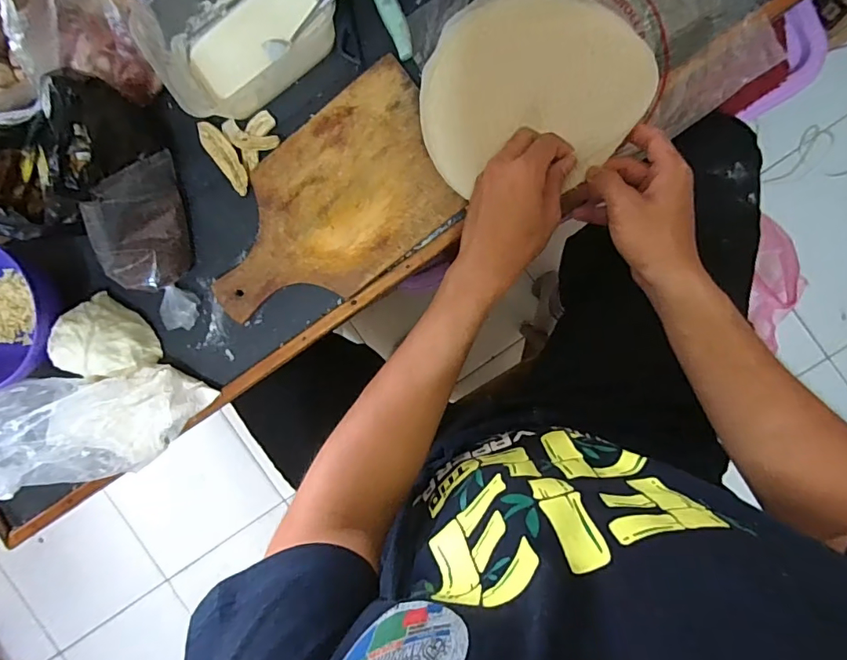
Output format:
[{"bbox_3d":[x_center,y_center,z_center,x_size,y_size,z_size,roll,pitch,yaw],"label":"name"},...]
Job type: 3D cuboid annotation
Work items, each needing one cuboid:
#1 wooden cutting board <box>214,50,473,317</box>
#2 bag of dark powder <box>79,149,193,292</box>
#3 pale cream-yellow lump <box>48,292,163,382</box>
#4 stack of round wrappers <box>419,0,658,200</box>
[{"bbox_3d":[-0.100,-0.121,0.502,0.282,0.010,0.158,-36,89,9],"label":"wooden cutting board"},{"bbox_3d":[-0.277,-0.109,0.489,0.058,0.091,0.135,10,96,7],"label":"bag of dark powder"},{"bbox_3d":[-0.336,0.005,0.516,0.074,0.068,0.089,-17,92,8],"label":"pale cream-yellow lump"},{"bbox_3d":[0.099,-0.222,0.446,0.200,0.052,0.184,6,95,7],"label":"stack of round wrappers"}]

